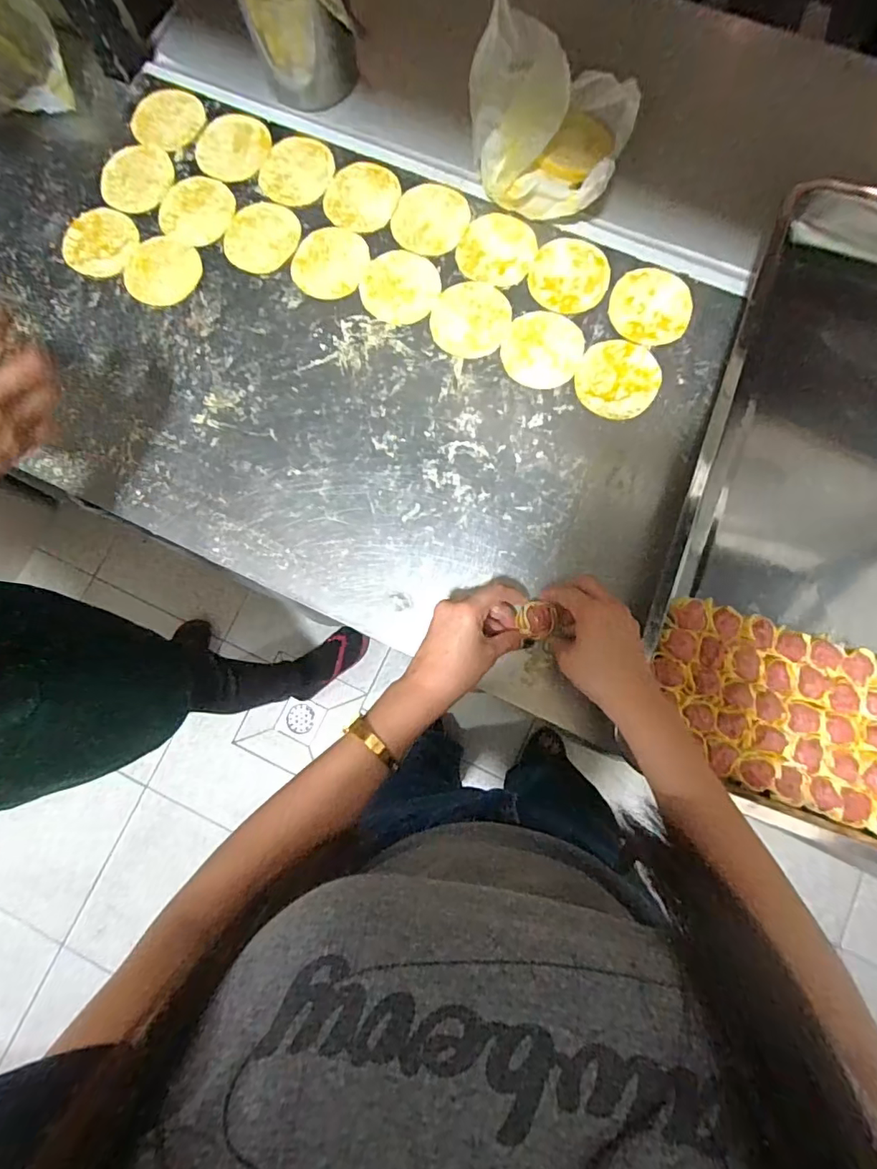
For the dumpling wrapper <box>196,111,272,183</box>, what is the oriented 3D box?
[{"bbox_3d":[-0.237,-0.506,0.605,0.084,0.004,0.090,0,82,2],"label":"dumpling wrapper"}]

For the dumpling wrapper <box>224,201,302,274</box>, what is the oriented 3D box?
[{"bbox_3d":[-0.198,-0.388,0.588,0.082,0.005,0.086,0,82,2],"label":"dumpling wrapper"}]

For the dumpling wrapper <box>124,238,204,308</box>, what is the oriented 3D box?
[{"bbox_3d":[-0.308,-0.350,0.588,0.083,0.004,0.082,0,79,1],"label":"dumpling wrapper"}]

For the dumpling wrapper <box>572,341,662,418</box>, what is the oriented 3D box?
[{"bbox_3d":[0.185,-0.212,0.541,0.081,0.004,0.085,27,83,5],"label":"dumpling wrapper"}]

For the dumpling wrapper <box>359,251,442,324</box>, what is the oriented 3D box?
[{"bbox_3d":[-0.041,-0.321,0.566,0.083,0.004,0.083,0,82,2],"label":"dumpling wrapper"}]

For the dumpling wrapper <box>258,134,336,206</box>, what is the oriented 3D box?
[{"bbox_3d":[-0.162,-0.472,0.597,0.083,0.004,0.087,0,82,2],"label":"dumpling wrapper"}]

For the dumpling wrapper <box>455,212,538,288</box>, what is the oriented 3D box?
[{"bbox_3d":[0.064,-0.363,0.569,0.081,0.004,0.082,0,82,2],"label":"dumpling wrapper"}]

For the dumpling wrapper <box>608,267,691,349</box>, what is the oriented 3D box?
[{"bbox_3d":[0.222,-0.292,0.551,0.081,0.004,0.087,12,82,3],"label":"dumpling wrapper"}]

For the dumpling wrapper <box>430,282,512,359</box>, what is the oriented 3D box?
[{"bbox_3d":[0.034,-0.283,0.558,0.083,0.004,0.083,0,82,2],"label":"dumpling wrapper"}]

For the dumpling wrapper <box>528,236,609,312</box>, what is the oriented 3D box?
[{"bbox_3d":[0.139,-0.330,0.561,0.081,0.004,0.084,3,84,6],"label":"dumpling wrapper"}]

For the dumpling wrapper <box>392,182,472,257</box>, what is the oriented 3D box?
[{"bbox_3d":[-0.008,-0.404,0.579,0.082,0.004,0.086,9,82,3],"label":"dumpling wrapper"}]

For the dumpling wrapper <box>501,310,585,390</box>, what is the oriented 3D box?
[{"bbox_3d":[0.108,-0.246,0.550,0.081,0.004,0.083,0,82,2],"label":"dumpling wrapper"}]

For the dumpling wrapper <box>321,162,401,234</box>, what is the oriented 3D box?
[{"bbox_3d":[-0.085,-0.434,0.588,0.081,0.004,0.086,0,82,2],"label":"dumpling wrapper"}]

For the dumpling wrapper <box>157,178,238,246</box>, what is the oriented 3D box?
[{"bbox_3d":[-0.272,-0.425,0.596,0.078,0.004,0.079,0,84,-1],"label":"dumpling wrapper"}]

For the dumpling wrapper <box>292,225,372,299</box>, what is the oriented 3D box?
[{"bbox_3d":[-0.119,-0.351,0.574,0.077,0.004,0.083,0,82,2],"label":"dumpling wrapper"}]

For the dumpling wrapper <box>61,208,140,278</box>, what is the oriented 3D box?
[{"bbox_3d":[-0.383,-0.385,0.591,0.077,0.005,0.081,0,82,2],"label":"dumpling wrapper"}]

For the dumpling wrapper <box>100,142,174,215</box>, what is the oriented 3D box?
[{"bbox_3d":[-0.346,-0.469,0.606,0.079,0.006,0.092,6,82,3],"label":"dumpling wrapper"}]

